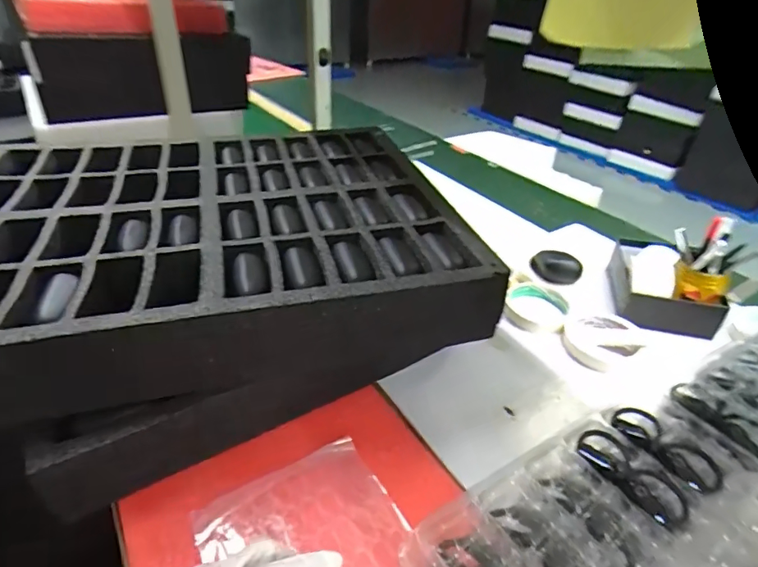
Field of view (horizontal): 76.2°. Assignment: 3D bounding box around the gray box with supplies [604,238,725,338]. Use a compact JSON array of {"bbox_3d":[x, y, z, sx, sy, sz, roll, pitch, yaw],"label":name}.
[{"bbox_3d":[0.387,-0.003,0.671,0.128,0.051,0.160,10,34,9],"label":"gray box with supplies"}]

